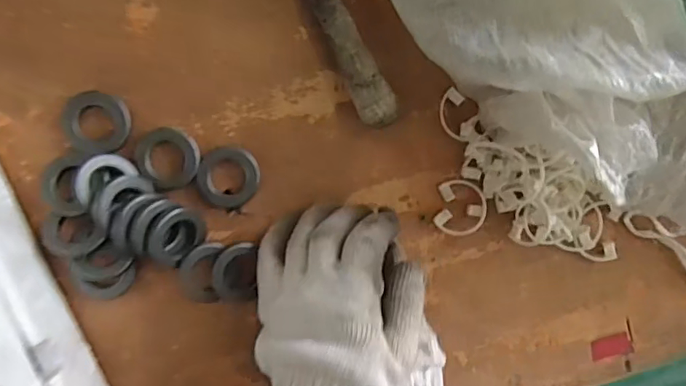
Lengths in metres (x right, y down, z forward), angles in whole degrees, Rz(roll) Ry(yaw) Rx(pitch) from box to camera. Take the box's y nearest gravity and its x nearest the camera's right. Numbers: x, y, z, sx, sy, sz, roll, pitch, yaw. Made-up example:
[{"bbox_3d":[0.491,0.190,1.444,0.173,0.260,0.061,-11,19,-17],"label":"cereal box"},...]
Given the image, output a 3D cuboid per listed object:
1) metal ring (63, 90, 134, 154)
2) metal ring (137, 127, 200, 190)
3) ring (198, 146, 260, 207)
[{"bbox_3d":[-0.172,-0.050,0.371,0.045,0.013,0.042,-1,95,-6],"label":"metal ring"},{"bbox_3d":[-0.126,-0.024,0.380,0.044,0.005,0.044,-1,95,-6],"label":"metal ring"},{"bbox_3d":[-0.084,-0.011,0.388,0.043,0.010,0.045,-1,95,-6],"label":"ring"}]

